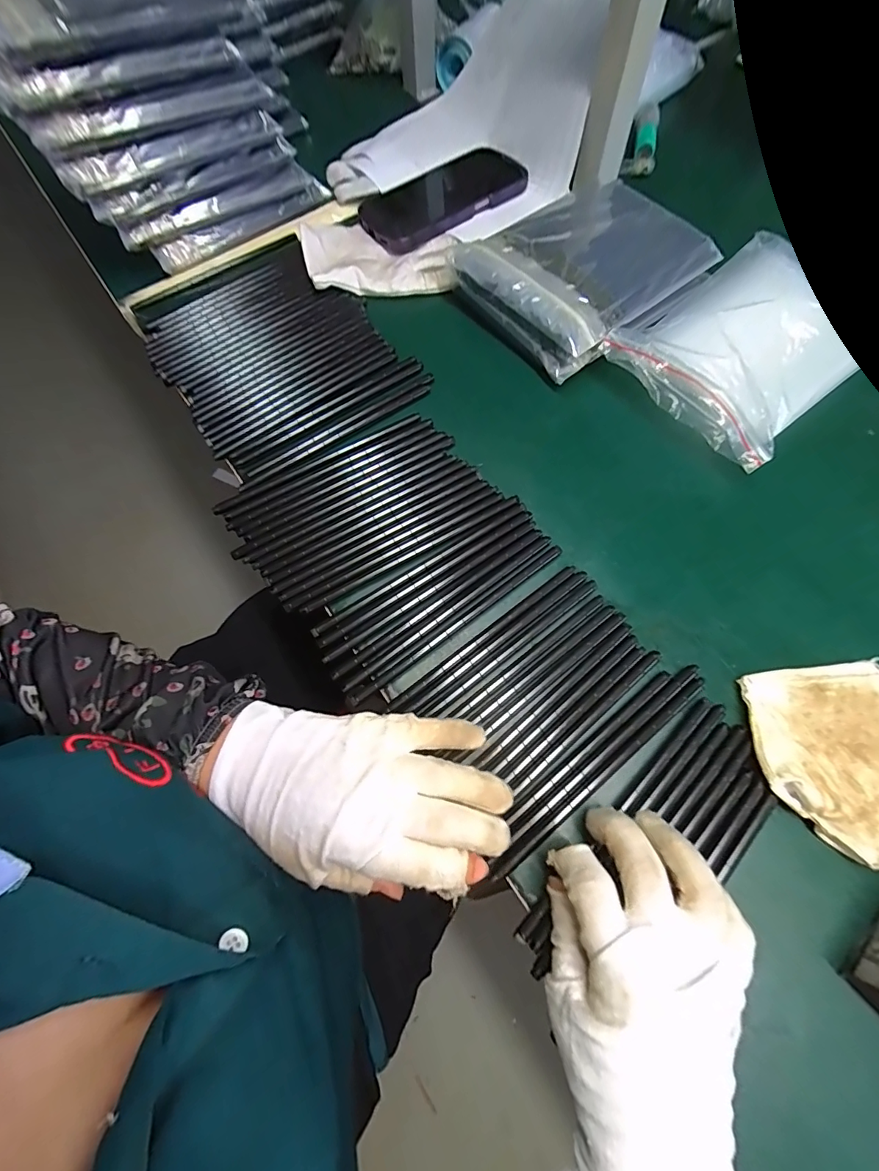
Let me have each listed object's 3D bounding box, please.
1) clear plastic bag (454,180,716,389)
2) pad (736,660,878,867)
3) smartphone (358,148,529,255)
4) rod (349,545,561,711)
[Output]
[{"bbox_3d":[0.128,-0.273,0.385,0.184,0.040,0.151,-38,73,-13],"label":"clear plastic bag"},{"bbox_3d":[0.238,0.101,0.259,0.105,0.020,0.105,-6,69,-1],"label":"pad"},{"bbox_3d":[0.001,-0.388,0.442,0.166,0.012,0.086,-36,72,-12],"label":"smartphone"},{"bbox_3d":[0.014,0.023,0.295,0.171,0.005,0.009,-36,72,-12],"label":"rod"}]

